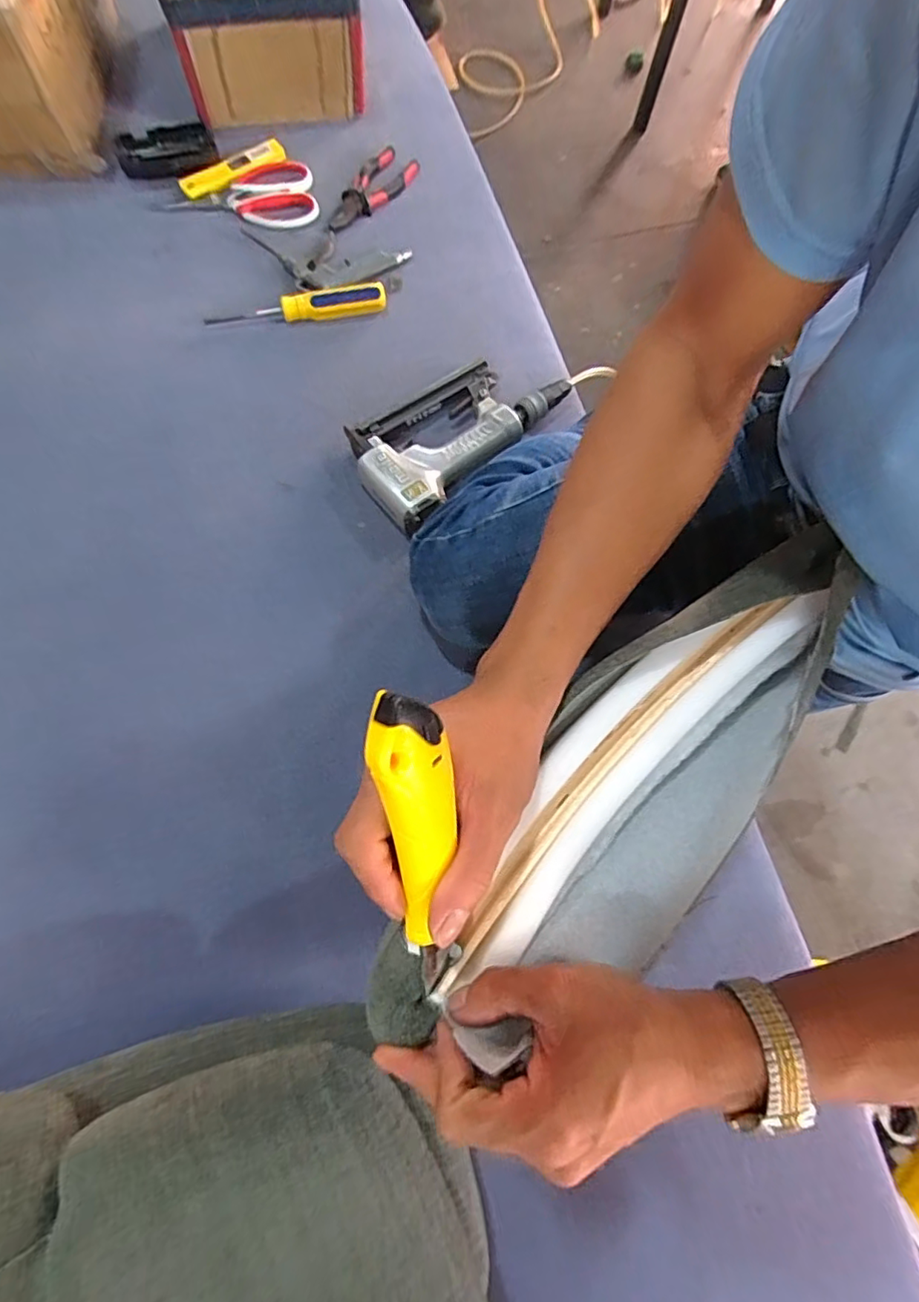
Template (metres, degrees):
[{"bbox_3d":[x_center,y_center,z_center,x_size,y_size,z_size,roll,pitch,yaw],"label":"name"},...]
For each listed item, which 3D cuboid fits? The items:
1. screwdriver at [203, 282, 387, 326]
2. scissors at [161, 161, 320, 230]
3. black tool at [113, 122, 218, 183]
[{"bbox_3d":[-0.181,-0.383,0.644,0.194,0.033,0.024,-8,72,-6],"label":"screwdriver"},{"bbox_3d":[-0.258,-0.542,0.684,0.182,0.017,0.096,1,71,-3],"label":"scissors"},{"bbox_3d":[-0.349,-0.595,0.688,0.110,0.026,0.059,-21,73,-10],"label":"black tool"}]

